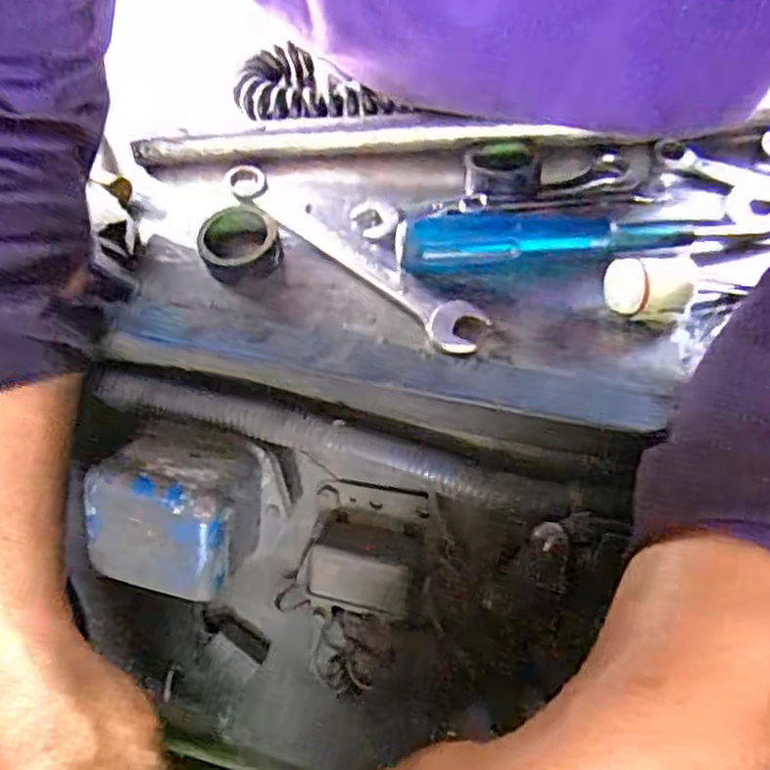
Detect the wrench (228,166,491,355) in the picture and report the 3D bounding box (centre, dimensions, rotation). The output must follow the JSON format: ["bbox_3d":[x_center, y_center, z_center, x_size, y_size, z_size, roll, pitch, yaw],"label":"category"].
[{"bbox_3d":[-0.017,-0.070,0.363,0.170,0.015,0.028,38,65,26],"label":"wrench"}]

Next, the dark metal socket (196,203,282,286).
[{"bbox_3d":[-0.077,-0.073,0.368,0.038,0.017,0.044,-27,57,-14],"label":"dark metal socket"}]

